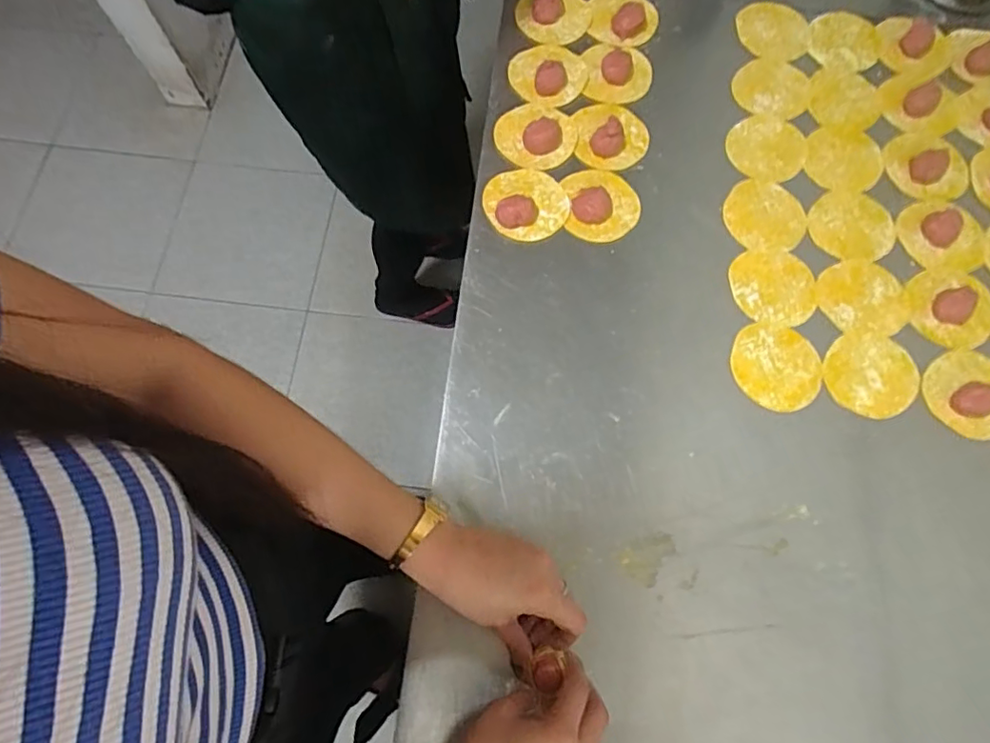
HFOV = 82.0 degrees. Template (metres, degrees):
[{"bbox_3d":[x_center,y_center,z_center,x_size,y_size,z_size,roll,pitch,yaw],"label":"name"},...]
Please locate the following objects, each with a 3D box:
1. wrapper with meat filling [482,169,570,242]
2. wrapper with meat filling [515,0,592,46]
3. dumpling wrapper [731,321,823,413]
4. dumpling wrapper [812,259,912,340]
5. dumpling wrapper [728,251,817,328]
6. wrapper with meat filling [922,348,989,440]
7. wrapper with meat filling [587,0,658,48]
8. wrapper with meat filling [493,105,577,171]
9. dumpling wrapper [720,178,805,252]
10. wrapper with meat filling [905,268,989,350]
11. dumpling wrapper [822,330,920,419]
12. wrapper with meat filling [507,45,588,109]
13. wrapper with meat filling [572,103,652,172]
[{"bbox_3d":[0.032,-0.170,0.567,0.084,0.018,0.075,-9,72,-4],"label":"wrapper with meat filling"},{"bbox_3d":[0.067,-0.396,0.633,0.081,0.022,0.058,-14,72,-6],"label":"wrapper with meat filling"},{"bbox_3d":[0.260,-0.004,0.526,0.080,0.004,0.082,0,71,-1],"label":"dumpling wrapper"},{"bbox_3d":[0.355,-0.073,0.548,0.088,0.004,0.075,6,71,1],"label":"dumpling wrapper"},{"bbox_3d":[0.269,-0.083,0.552,0.080,0.004,0.078,0,73,-1],"label":"dumpling wrapper"},{"bbox_3d":[0.434,0.016,0.510,0.083,0.023,0.080,0,71,-1],"label":"wrapper with meat filling"},{"bbox_3d":[0.143,-0.393,0.636,0.075,0.019,0.066,12,71,3],"label":"wrapper with meat filling"},{"bbox_3d":[0.043,-0.249,0.590,0.080,0.020,0.074,0,71,-1],"label":"wrapper with meat filling"},{"bbox_3d":[0.273,-0.158,0.579,0.079,0.004,0.079,0,71,-1],"label":"dumpling wrapper"},{"bbox_3d":[0.438,-0.063,0.539,0.081,0.018,0.078,0,71,-1],"label":"wrapper with meat filling"},{"bbox_3d":[0.346,0.003,0.525,0.085,0.004,0.078,0,71,-1],"label":"dumpling wrapper"},{"bbox_3d":[0.062,-0.323,0.610,0.081,0.017,0.076,0,71,-1],"label":"wrapper with meat filling"},{"bbox_3d":[0.121,-0.251,0.585,0.079,0.030,0.074,14,72,4],"label":"wrapper with meat filling"}]

